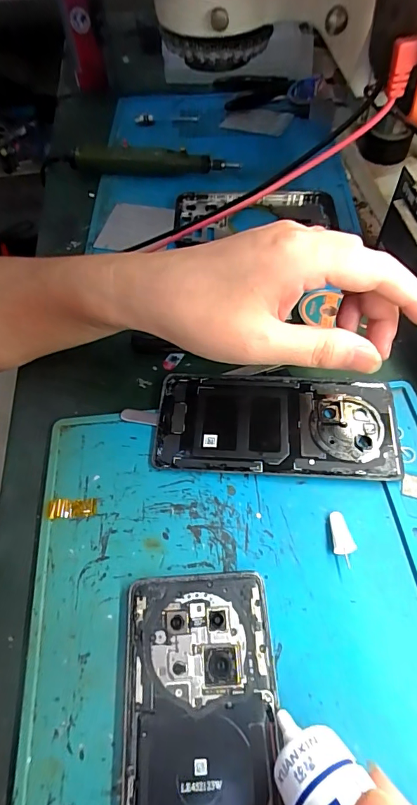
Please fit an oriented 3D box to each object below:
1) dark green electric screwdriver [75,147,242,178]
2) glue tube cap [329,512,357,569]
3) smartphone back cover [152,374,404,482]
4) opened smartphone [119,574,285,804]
[{"bbox_3d":[-0.056,-0.251,0.447,0.168,0.028,0.031,3,57,6],"label":"dark green electric screwdriver"},{"bbox_3d":[0.075,0.077,0.241,0.012,0.008,0.029,-8,57,-2],"label":"glue tube cap"},{"bbox_3d":[0.044,0.015,0.281,0.155,0.010,0.070,2,57,5],"label":"smartphone back cover"},{"bbox_3d":[-0.003,0.161,0.190,0.072,0.008,0.154,-4,57,1],"label":"opened smartphone"}]

